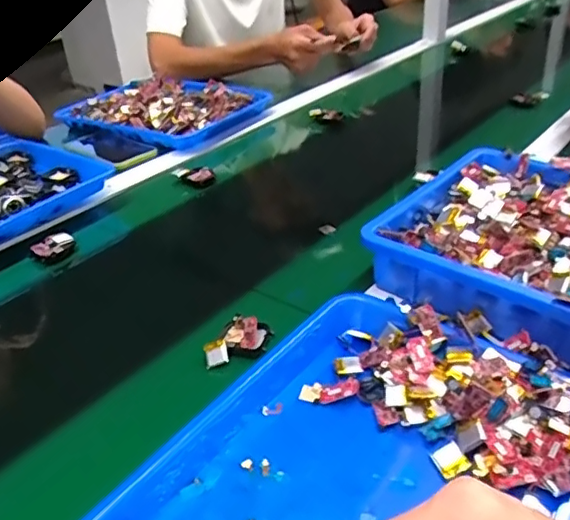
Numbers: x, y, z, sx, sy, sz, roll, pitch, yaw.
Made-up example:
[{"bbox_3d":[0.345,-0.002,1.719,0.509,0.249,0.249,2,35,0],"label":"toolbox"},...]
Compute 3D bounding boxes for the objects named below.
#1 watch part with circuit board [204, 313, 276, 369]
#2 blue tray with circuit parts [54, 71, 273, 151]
[{"bbox_3d":[-0.041,0.068,0.508,0.061,0.022,0.040,-12,34,-14],"label":"watch part with circuit board"},{"bbox_3d":[-0.201,-0.257,0.981,0.307,0.052,0.219,16,38,26],"label":"blue tray with circuit parts"}]

